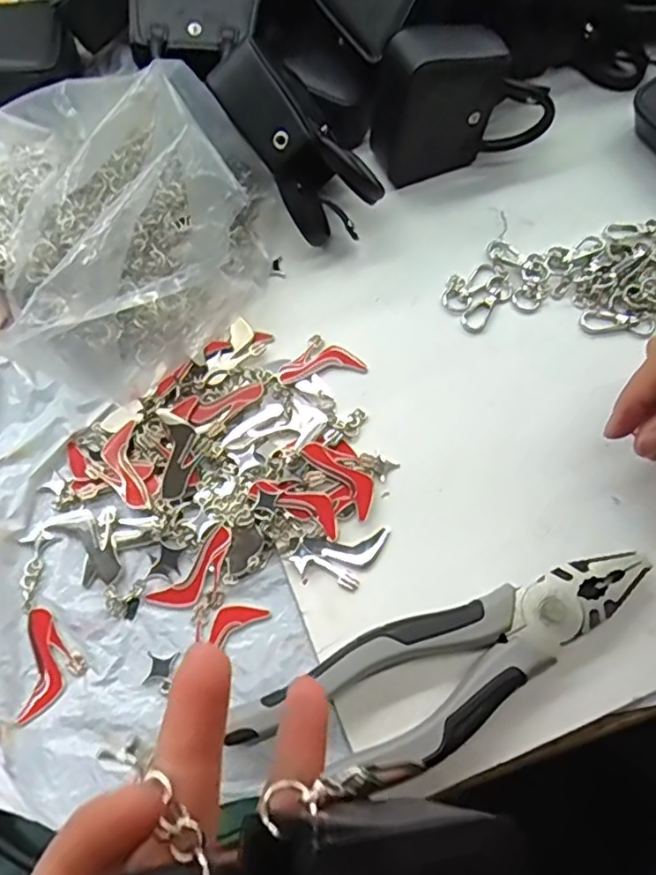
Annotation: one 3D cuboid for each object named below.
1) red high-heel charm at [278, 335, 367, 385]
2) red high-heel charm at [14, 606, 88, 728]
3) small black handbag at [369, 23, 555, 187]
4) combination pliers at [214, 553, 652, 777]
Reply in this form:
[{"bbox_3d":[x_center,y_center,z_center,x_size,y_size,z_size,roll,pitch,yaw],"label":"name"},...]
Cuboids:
[{"bbox_3d":[-0.005,-0.044,0.336,0.046,0.004,0.027,-9,68,-4],"label":"red high-heel charm"},{"bbox_3d":[-0.120,0.098,0.275,0.027,0.004,0.047,-4,67,-2],"label":"red high-heel charm"},{"bbox_3d":[0.079,-0.195,0.364,0.101,0.075,0.045,-11,68,-5],"label":"small black handbag"},{"bbox_3d":[0.053,0.096,0.266,0.184,0.021,0.052,-25,70,-11],"label":"combination pliers"}]

